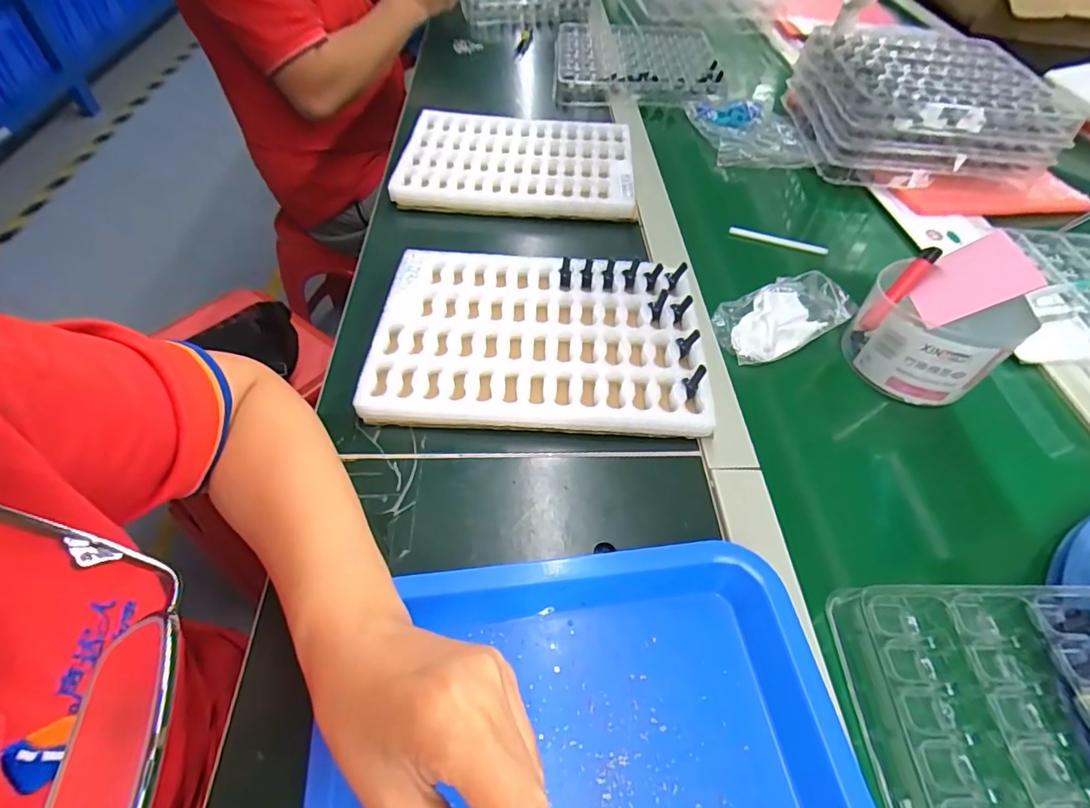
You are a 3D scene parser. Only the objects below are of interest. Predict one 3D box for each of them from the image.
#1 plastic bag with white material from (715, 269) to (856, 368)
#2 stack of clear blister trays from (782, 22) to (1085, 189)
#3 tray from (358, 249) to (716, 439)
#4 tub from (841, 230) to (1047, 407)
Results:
[{"bbox_3d":[0.220,-0.085,0.482,0.122,0.034,0.072,-20,56,-17],"label":"plastic bag with white material"},{"bbox_3d":[0.477,-0.393,0.680,0.249,0.089,0.261,2,52,-2],"label":"stack of clear blister trays"},{"bbox_3d":[-0.005,-0.059,0.452,0.272,0.032,0.187,3,52,-1],"label":"tray"},{"bbox_3d":[0.330,-0.072,0.431,0.099,0.111,0.108,-32,60,-24],"label":"tub"}]

